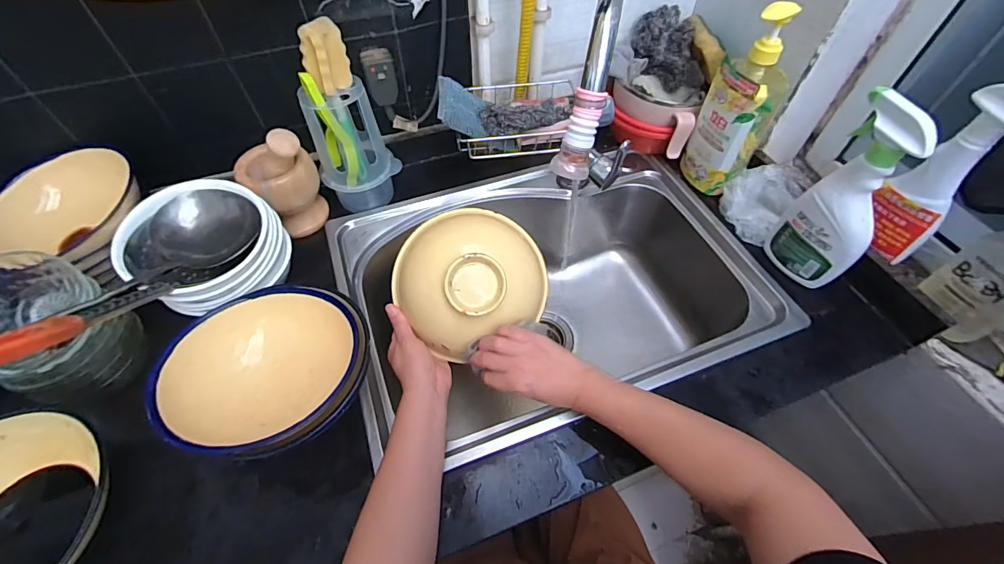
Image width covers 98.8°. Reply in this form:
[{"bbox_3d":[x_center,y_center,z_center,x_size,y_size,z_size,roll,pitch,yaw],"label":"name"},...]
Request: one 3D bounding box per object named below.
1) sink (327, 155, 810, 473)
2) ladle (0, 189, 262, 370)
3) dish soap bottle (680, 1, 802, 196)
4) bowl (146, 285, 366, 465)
[{"bbox_3d":[0.066,0.033,0.716,0.573,0.230,0.435,-17,57,-12],"label":"sink"},{"bbox_3d":[-0.348,-0.008,0.411,0.121,0.084,0.322,-3,26,-2],"label":"ladle"},{"bbox_3d":[0.349,-0.256,0.628,0.069,0.269,0.097,-25,59,-17],"label":"dish soap bottle"},{"bbox_3d":[-0.244,0.092,0.461,0.182,0.096,0.181,0,55,0],"label":"bowl"}]

